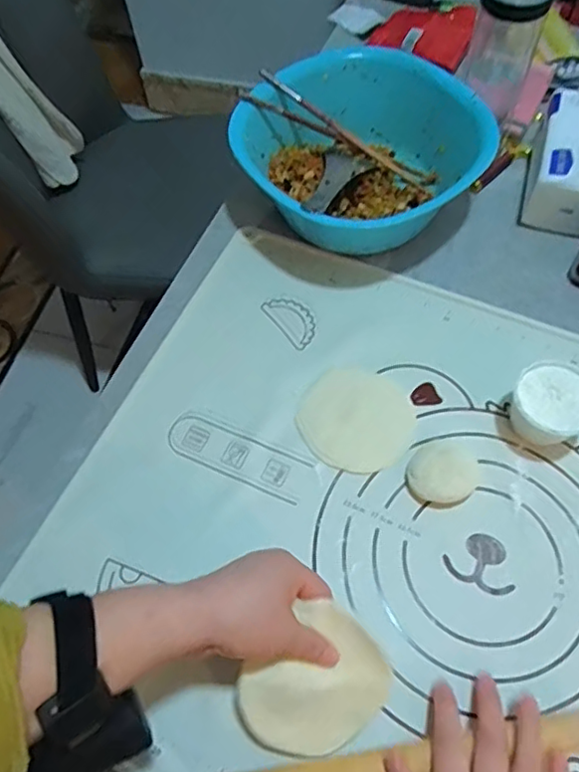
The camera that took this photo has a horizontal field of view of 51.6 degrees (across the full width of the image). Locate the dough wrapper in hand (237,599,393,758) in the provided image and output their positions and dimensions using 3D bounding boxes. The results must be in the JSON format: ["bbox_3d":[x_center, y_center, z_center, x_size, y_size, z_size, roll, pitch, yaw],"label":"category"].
[{"bbox_3d":[0.019,0.212,0.421,0.101,0.006,0.091,-44,98,-6],"label":"dough wrapper in hand"}]

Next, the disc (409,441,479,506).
[{"bbox_3d":[0.132,0.072,0.511,0.054,0.024,0.056,-1,62,1],"label":"disc"}]

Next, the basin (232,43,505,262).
[{"bbox_3d":[0.072,-0.238,0.637,0.238,0.095,0.220,-1,62,1],"label":"basin"}]

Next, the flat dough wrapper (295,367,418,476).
[{"bbox_3d":[0.061,0.030,0.549,0.100,0.005,0.096,-1,64,2],"label":"flat dough wrapper"}]

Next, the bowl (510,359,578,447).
[{"bbox_3d":[0.224,0.020,0.521,0.062,0.050,0.068,-1,62,1],"label":"bowl"}]

